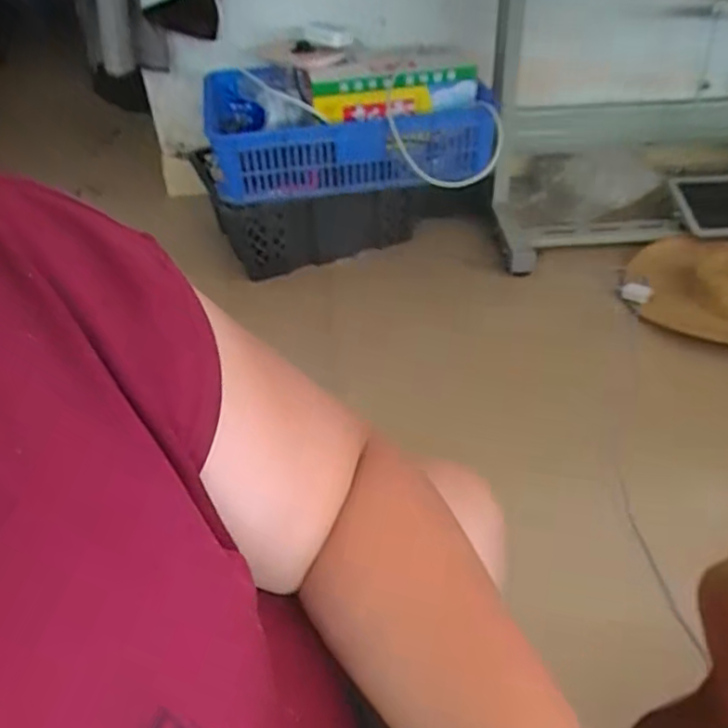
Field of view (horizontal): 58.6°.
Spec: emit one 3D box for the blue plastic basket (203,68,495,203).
[{"bbox_3d":[-0.034,-0.486,1.346,0.583,0.195,0.266,-6,41,-4],"label":"blue plastic basket"}]

